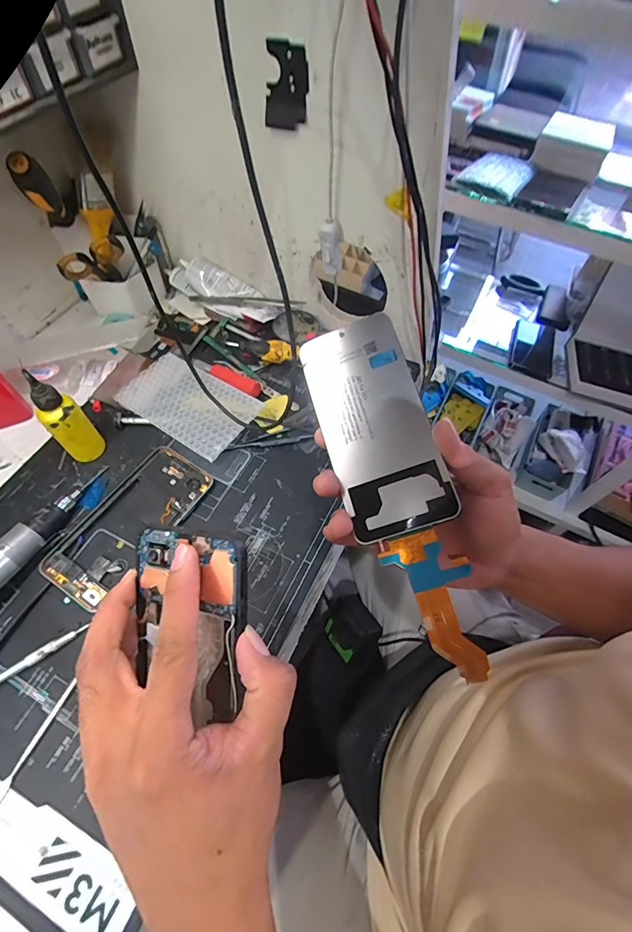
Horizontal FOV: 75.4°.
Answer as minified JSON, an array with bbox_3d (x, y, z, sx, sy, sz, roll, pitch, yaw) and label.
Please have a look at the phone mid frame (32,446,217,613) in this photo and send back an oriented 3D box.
[{"bbox_3d":[-0.187,0.055,0.414,0.079,0.009,0.165,30,63,14],"label":"phone mid frame"}]

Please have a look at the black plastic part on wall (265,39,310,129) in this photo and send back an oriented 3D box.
[{"bbox_3d":[-0.026,-0.323,0.349,0.040,0.056,0.004,20,61,9],"label":"black plastic part on wall"}]

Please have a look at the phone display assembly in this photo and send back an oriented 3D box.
[{"bbox_3d":[0.065,0.013,0.288,0.083,0.034,0.260,-25,73,9],"label":"phone display assembly"}]

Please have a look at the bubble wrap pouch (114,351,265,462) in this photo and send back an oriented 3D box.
[{"bbox_3d":[-0.148,-0.076,0.469,0.166,0.009,0.090,29,67,23],"label":"bubble wrap pouch"}]

